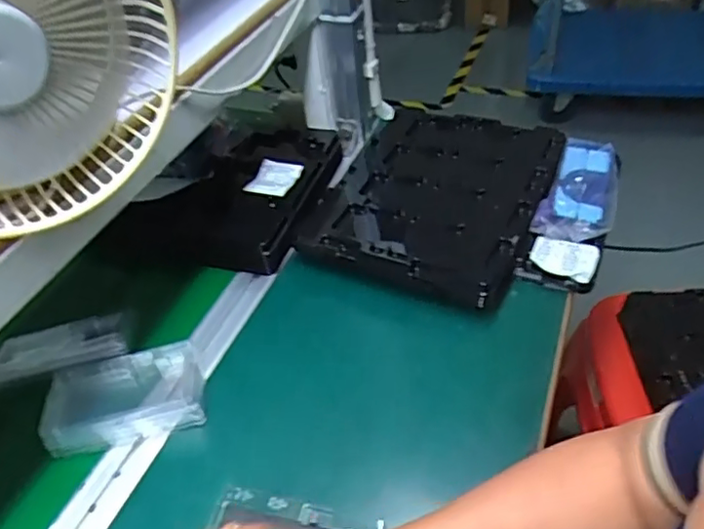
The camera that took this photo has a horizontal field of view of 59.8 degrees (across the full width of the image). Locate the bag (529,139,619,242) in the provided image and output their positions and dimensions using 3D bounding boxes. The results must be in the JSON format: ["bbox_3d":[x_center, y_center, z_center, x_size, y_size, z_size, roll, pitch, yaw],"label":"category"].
[{"bbox_3d":[0.242,-0.081,0.639,0.070,0.030,0.128,20,61,16],"label":"bag"}]

